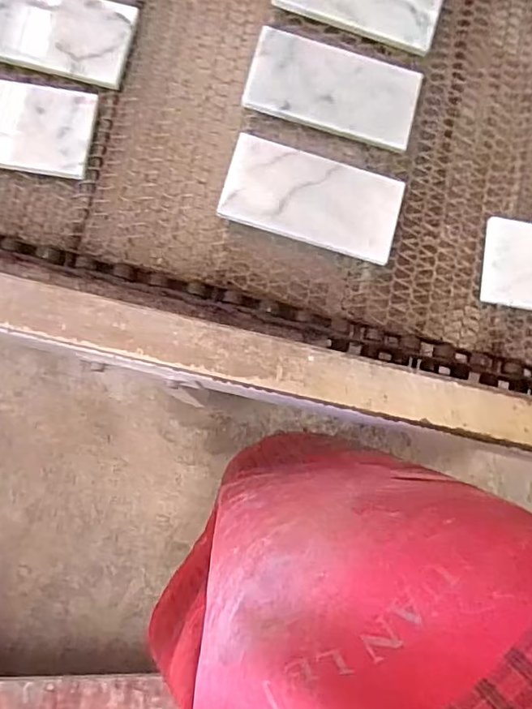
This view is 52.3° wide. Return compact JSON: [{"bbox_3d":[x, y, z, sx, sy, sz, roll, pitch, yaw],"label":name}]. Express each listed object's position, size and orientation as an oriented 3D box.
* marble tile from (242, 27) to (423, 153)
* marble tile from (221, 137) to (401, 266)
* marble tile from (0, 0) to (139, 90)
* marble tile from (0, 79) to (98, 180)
[{"bbox_3d":[0.064,-0.247,0.503,0.155,0.007,0.080,15,84,-2],"label":"marble tile"},{"bbox_3d":[0.042,-0.138,0.483,0.154,0.007,0.081,16,79,-2],"label":"marble tile"},{"bbox_3d":[-0.204,-0.299,0.494,0.158,0.007,0.085,12,80,-1],"label":"marble tile"},{"bbox_3d":[-0.233,-0.204,0.476,0.154,0.008,0.075,8,93,-5],"label":"marble tile"}]

